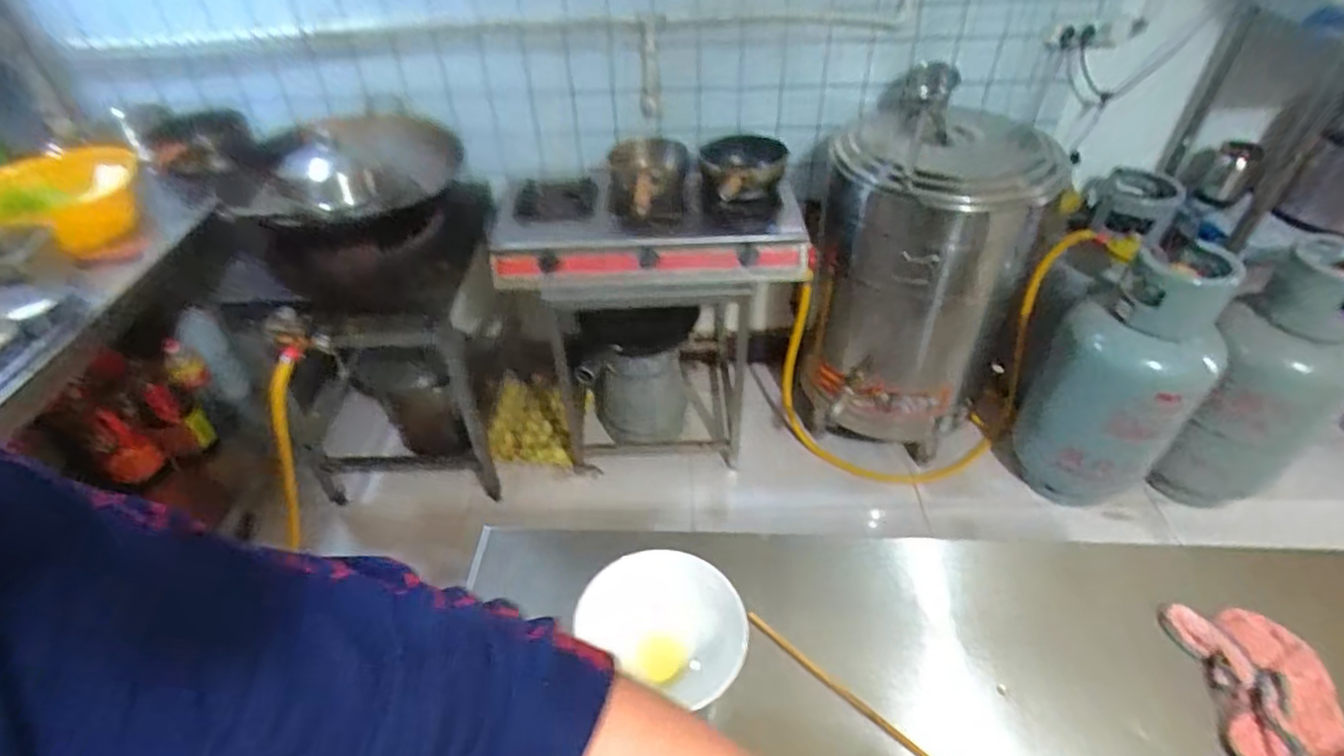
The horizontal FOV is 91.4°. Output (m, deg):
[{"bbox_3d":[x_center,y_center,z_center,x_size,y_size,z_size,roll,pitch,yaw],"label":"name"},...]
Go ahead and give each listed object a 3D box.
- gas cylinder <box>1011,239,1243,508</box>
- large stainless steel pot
[{"bbox_3d":[1.029,0.026,1.543,0.314,0.641,0.267,32,52,31],"label":"gas cylinder"},{"bbox_3d":[0.611,-0.209,1.660,0.507,0.823,0.536,9,44,12],"label":"large stainless steel pot"}]

